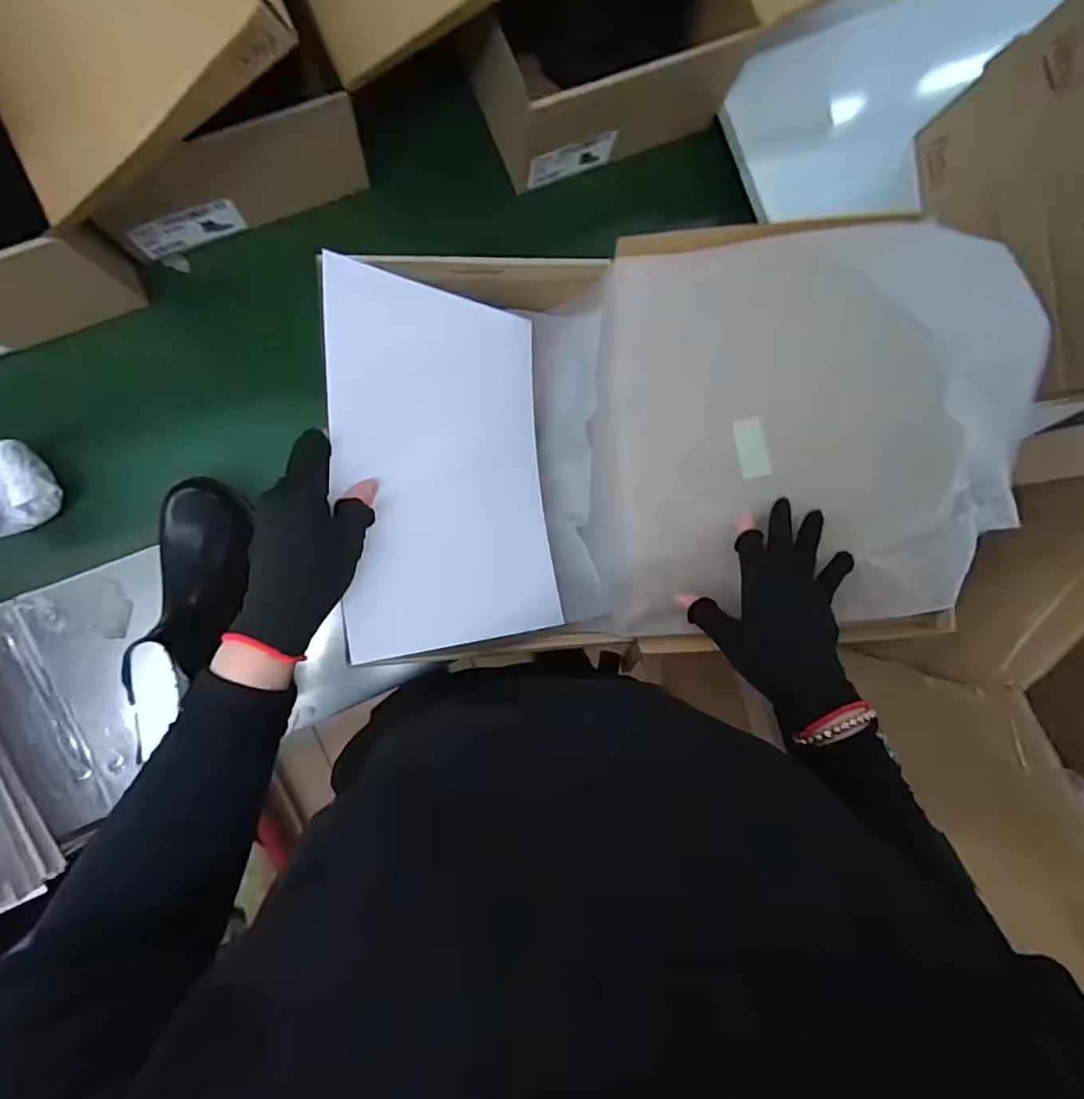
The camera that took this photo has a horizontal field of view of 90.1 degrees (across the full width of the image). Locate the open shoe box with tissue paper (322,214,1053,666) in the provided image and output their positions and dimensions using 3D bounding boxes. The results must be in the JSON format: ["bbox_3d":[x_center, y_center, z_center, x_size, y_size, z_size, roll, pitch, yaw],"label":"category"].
[{"bbox_3d":[0.087,-0.092,0.454,0.544,0.180,0.333,-3,90,-8],"label":"open shoe box with tissue paper"}]

